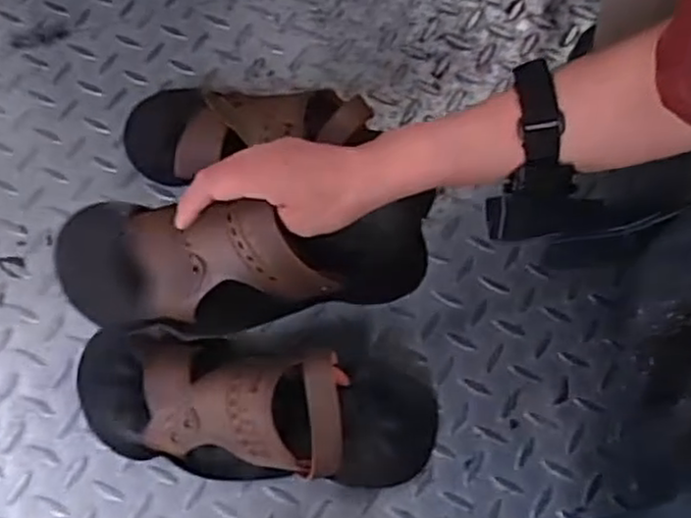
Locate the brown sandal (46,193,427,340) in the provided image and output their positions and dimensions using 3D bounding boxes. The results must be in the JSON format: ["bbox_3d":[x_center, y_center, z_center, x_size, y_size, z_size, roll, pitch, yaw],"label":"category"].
[{"bbox_3d":[-0.062,-0.006,0.509,0.272,0.074,0.092,-1,73,-10],"label":"brown sandal"}]

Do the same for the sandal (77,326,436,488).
[{"bbox_3d":[-0.072,0.123,0.575,0.288,0.085,0.100,3,73,-1],"label":"sandal"}]

